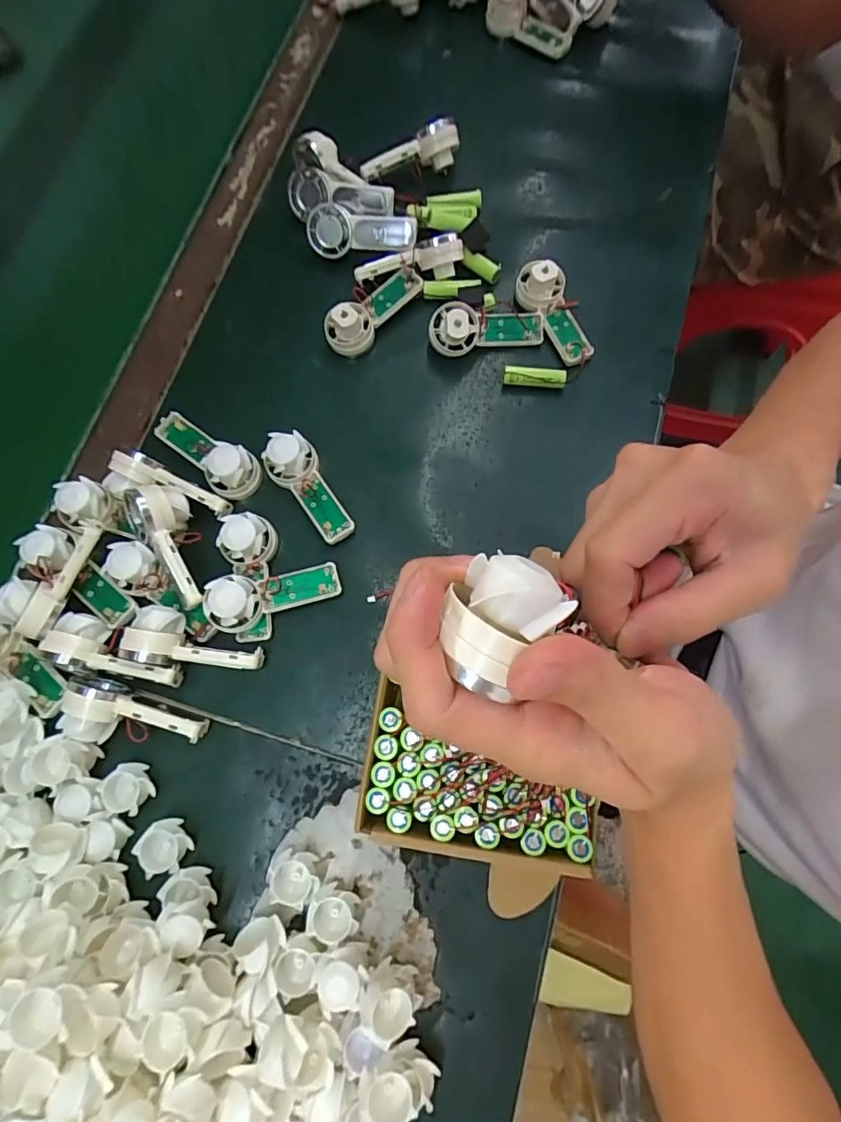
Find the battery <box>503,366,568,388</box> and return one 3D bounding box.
[{"bbox_3d":[0.093,-0.149,0.418,0.050,0.018,0.014,2,74,2],"label":"battery"}]

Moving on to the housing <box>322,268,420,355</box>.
[{"bbox_3d":[-0.037,-0.209,0.433,0.093,0.036,0.032,-37,77,-9],"label":"housing"}]

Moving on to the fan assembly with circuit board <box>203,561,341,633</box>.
[{"bbox_3d":[-0.104,0.024,0.364,0.090,0.026,0.035,-14,74,-3],"label":"fan assembly with circuit board"}]

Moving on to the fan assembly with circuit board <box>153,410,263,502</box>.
[{"bbox_3d":[-0.165,-0.084,0.397,0.095,0.034,0.037,36,78,10],"label":"fan assembly with circuit board"}]

